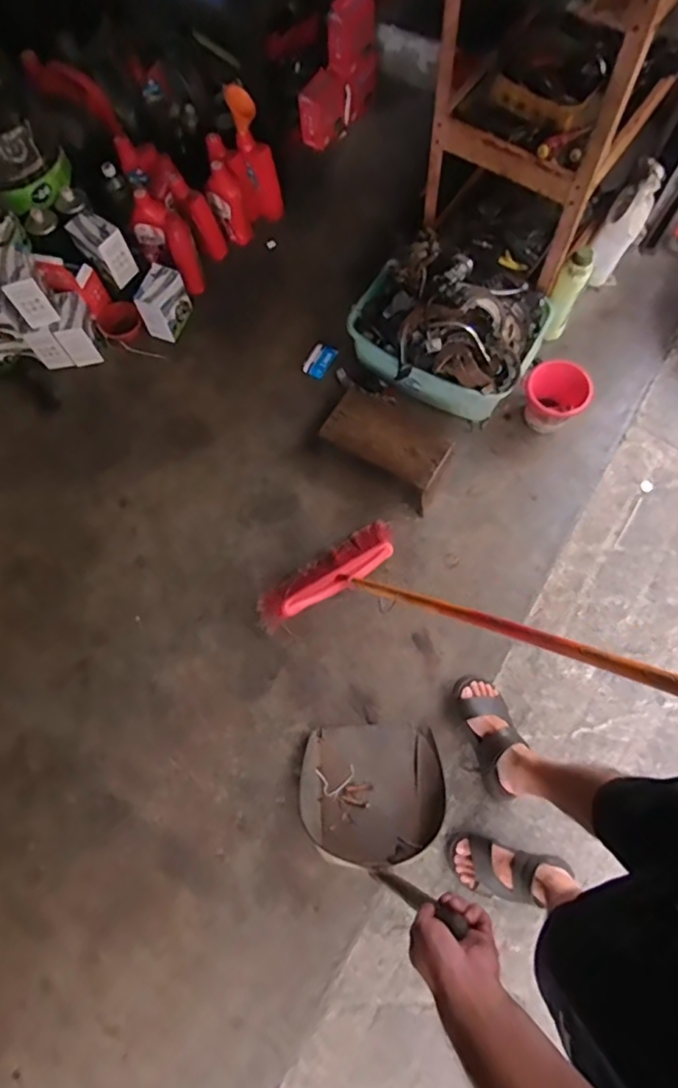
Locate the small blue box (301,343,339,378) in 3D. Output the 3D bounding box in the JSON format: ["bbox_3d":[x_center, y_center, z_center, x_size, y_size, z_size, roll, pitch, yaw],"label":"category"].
[{"bbox_3d":[-0.055,-0.505,1.575,0.072,0.020,0.106,26,73,7],"label":"small blue box"}]

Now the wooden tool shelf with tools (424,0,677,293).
[{"bbox_3d":[0.501,-1.063,1.186,0.418,0.626,0.678,31,75,13],"label":"wooden tool shelf with tools"}]

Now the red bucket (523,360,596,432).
[{"bbox_3d":[0.517,-0.346,1.405,0.144,0.142,0.142,-1,71,3],"label":"red bucket"}]

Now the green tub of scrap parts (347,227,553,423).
[{"bbox_3d":[0.270,-0.547,1.398,0.430,0.276,0.364,32,76,13],"label":"green tub of scrap parts"}]

